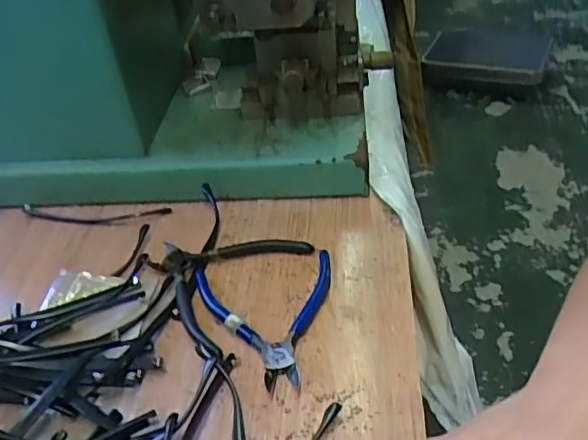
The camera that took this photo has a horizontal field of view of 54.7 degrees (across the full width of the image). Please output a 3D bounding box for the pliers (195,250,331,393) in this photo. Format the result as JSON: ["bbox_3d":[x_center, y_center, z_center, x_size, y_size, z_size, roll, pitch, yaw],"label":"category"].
[{"bbox_3d":[-0.015,0.066,0.404,0.101,0.011,0.117,-10,40,-6],"label":"pliers"}]

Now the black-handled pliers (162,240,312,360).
[{"bbox_3d":[-0.062,0.042,0.431,0.102,0.020,0.127,17,45,25],"label":"black-handled pliers"}]

